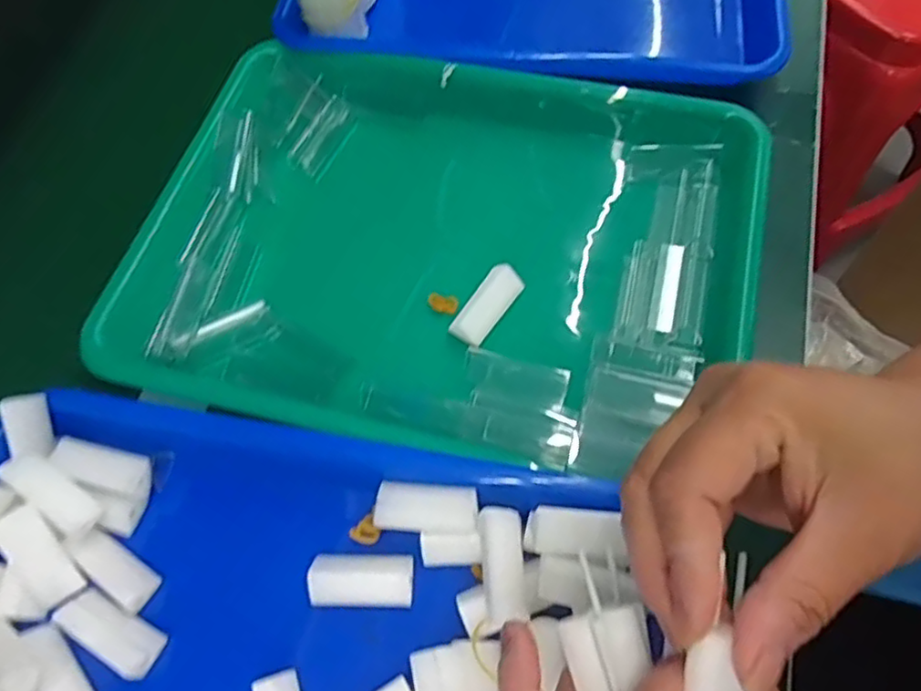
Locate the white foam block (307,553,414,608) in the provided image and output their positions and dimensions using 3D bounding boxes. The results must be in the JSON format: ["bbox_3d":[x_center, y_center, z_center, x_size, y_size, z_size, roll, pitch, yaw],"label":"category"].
[{"bbox_3d":[-0.045,0.105,0.290,0.045,0.009,0.022,0,64,4],"label":"white foam block"}]

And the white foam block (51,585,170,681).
[{"bbox_3d":[-0.154,0.126,0.285,0.048,0.013,0.020,27,69,16],"label":"white foam block"}]

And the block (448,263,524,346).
[{"bbox_3d":[0.015,-0.022,0.349,0.019,0.011,0.047,33,70,18],"label":"block"}]

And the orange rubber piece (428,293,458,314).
[{"bbox_3d":[-0.010,-0.023,0.358,0.016,0.006,0.010,7,65,7],"label":"orange rubber piece"}]

